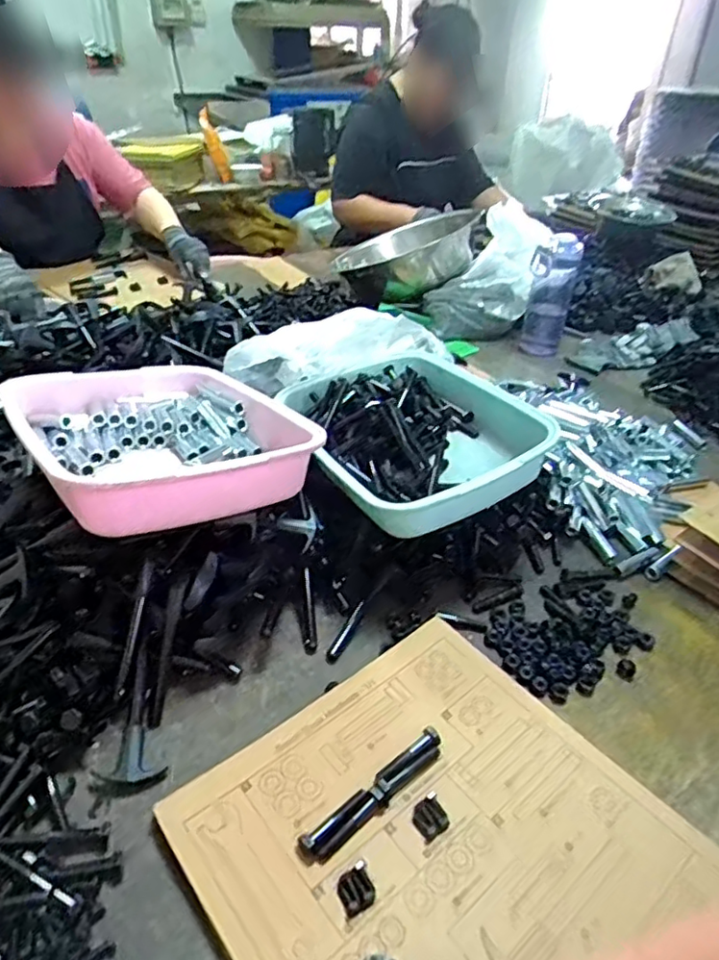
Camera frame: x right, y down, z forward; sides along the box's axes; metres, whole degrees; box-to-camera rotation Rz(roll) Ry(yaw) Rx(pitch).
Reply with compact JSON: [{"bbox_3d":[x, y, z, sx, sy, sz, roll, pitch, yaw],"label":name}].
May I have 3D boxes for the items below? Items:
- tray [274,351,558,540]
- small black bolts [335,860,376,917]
[{"bbox_3d":[0.046,-0.067,0.722,0.239,0.071,0.330,-19,41,-27],"label":"tray"},{"bbox_3d":[-0.002,0.273,0.413,0.023,0.009,0.025,-16,39,-24],"label":"small black bolts"}]

